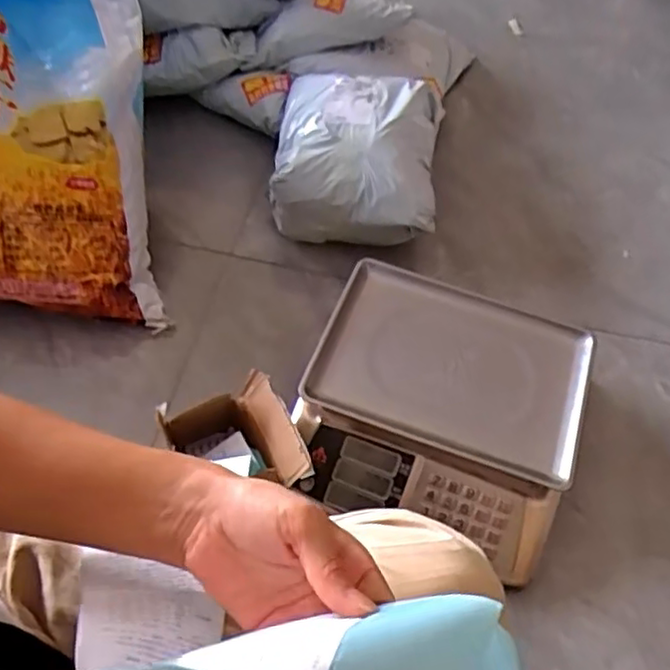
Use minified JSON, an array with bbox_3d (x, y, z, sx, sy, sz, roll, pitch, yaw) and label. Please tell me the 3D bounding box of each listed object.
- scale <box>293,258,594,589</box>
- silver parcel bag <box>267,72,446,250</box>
[{"bbox_3d":[0.135,0.091,0.869,0.348,0.090,0.331,20,56,9],"label":"scale"},{"bbox_3d":[0.036,-0.300,1.104,0.264,0.159,0.285,9,57,3],"label":"silver parcel bag"}]

